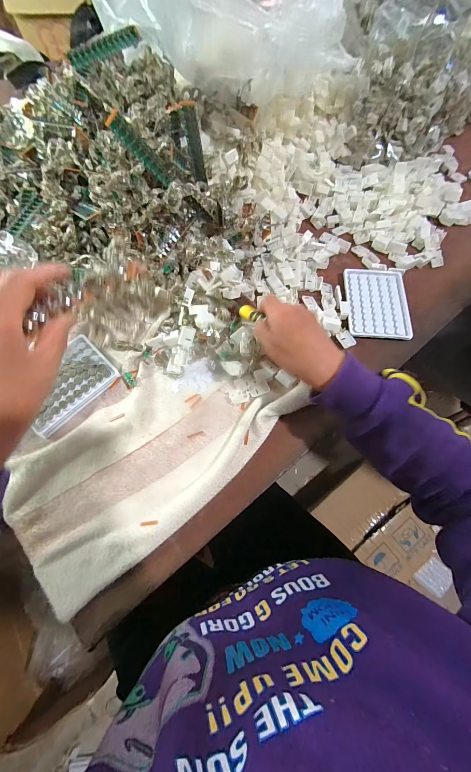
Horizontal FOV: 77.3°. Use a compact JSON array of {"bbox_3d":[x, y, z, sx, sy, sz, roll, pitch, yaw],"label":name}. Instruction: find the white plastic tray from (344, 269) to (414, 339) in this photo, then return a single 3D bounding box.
[{"bbox_3d":[0.225,-0.134,0.467,0.093,0.005,0.128,3,66,4],"label":"white plastic tray"}]

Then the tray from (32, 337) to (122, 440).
[{"bbox_3d":[-0.240,-0.007,0.413,0.097,0.010,0.125,42,74,18],"label":"tray"}]

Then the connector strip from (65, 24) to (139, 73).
[{"bbox_3d":[-0.187,-0.491,0.426,0.021,0.017,0.119,42,75,16],"label":"connector strip"}]

